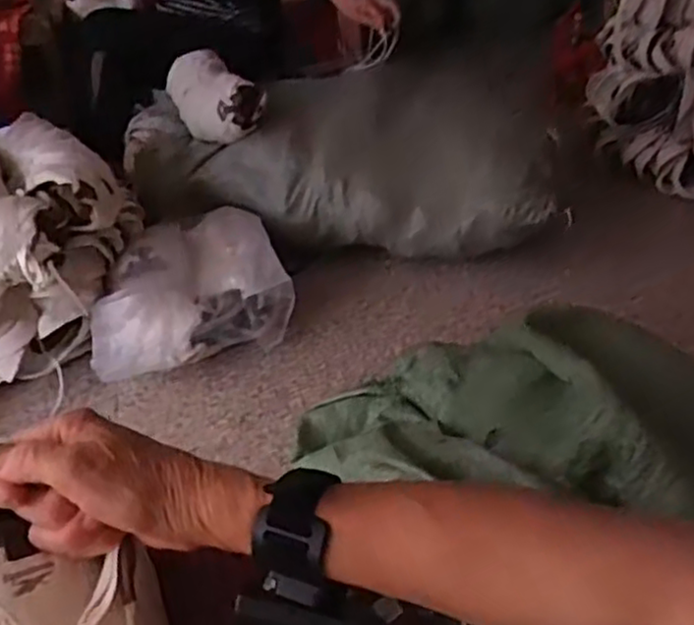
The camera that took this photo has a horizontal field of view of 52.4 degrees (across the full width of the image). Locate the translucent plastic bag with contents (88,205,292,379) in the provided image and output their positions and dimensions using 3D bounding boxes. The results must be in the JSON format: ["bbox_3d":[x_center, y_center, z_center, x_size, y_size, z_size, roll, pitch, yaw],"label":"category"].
[{"bbox_3d":[-0.305,-0.033,1.337,0.355,0.174,0.312,-16,36,-14],"label":"translucent plastic bag with contents"}]

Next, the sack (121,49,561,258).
[{"bbox_3d":[-0.040,-0.322,1.485,0.927,0.283,0.306,4,36,15],"label":"sack"}]

